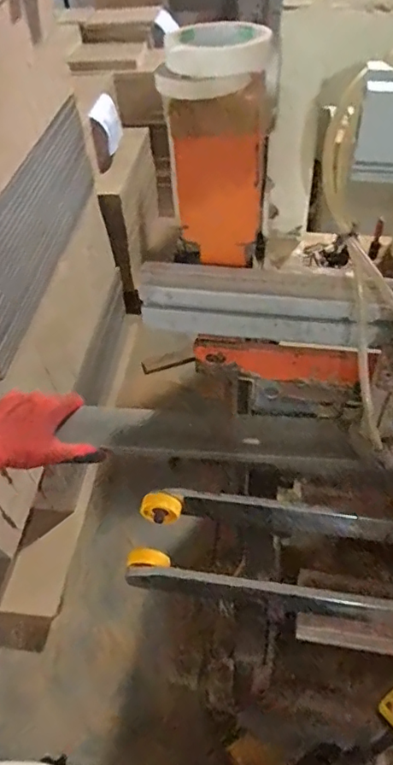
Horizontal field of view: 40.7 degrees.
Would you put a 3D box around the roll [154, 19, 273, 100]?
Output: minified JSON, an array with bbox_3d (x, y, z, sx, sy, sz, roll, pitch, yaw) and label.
[{"bbox_3d":[0.013,-0.292,0.476,0.101,0.037,0.083,-7,48,-2],"label":"roll"}]

